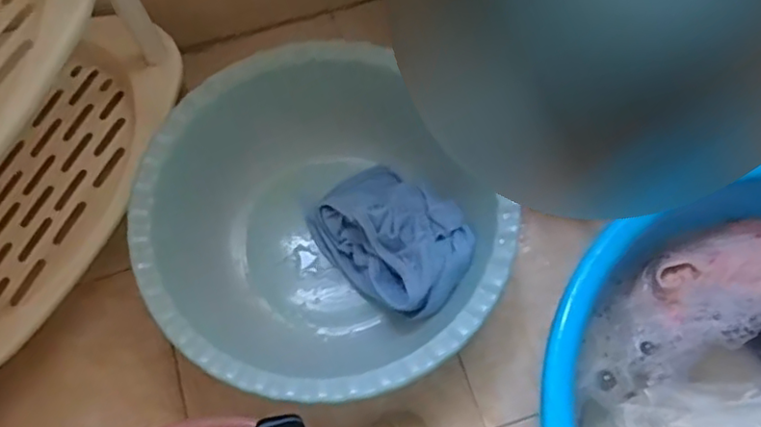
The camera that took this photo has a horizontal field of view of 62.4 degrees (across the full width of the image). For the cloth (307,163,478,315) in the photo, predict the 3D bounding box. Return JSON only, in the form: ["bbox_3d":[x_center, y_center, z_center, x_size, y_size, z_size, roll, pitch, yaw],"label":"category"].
[{"bbox_3d":[0.018,0.022,0.699,0.141,0.089,0.191,-40,73,-13],"label":"cloth"}]

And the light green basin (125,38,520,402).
[{"bbox_3d":[-0.055,0.016,0.680,0.363,0.130,0.367,-28,71,-9],"label":"light green basin"}]

